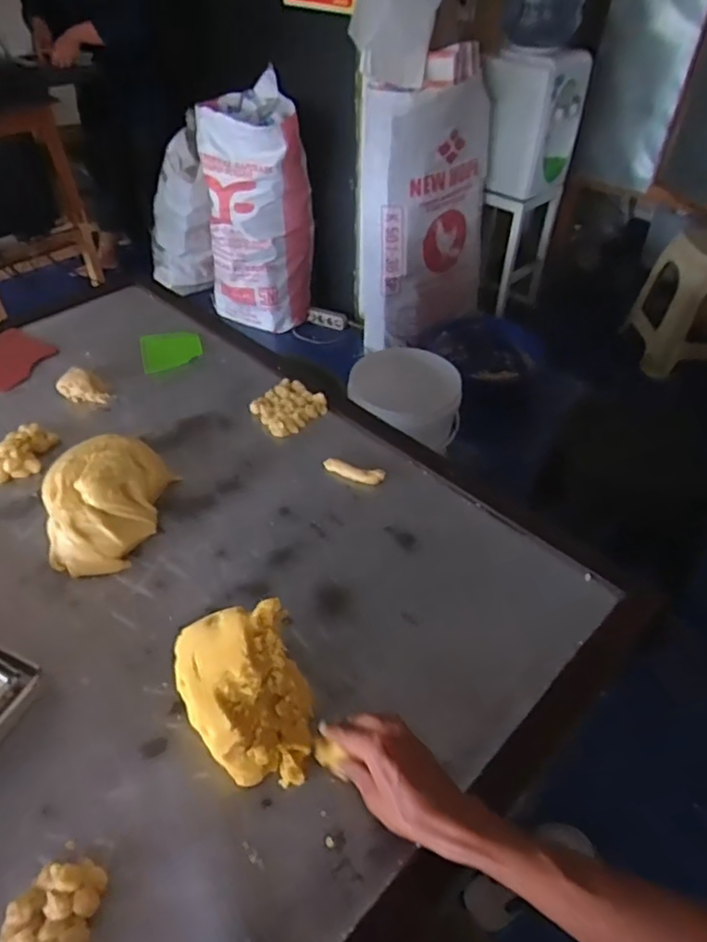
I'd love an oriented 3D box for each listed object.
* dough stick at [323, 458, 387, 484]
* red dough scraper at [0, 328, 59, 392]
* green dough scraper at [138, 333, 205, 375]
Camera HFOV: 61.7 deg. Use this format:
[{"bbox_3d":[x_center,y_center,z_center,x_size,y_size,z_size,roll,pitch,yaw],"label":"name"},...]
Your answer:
[{"bbox_3d":[0.000,-0.002,0.855,0.094,0.017,0.026,17,47,14],"label":"dough stick"},{"bbox_3d":[-0.622,-0.204,1.056,0.170,0.008,0.137,27,51,23],"label":"red dough scraper"},{"bbox_3d":[-0.336,-0.222,1.096,0.108,0.007,0.104,-10,54,-19],"label":"green dough scraper"}]

